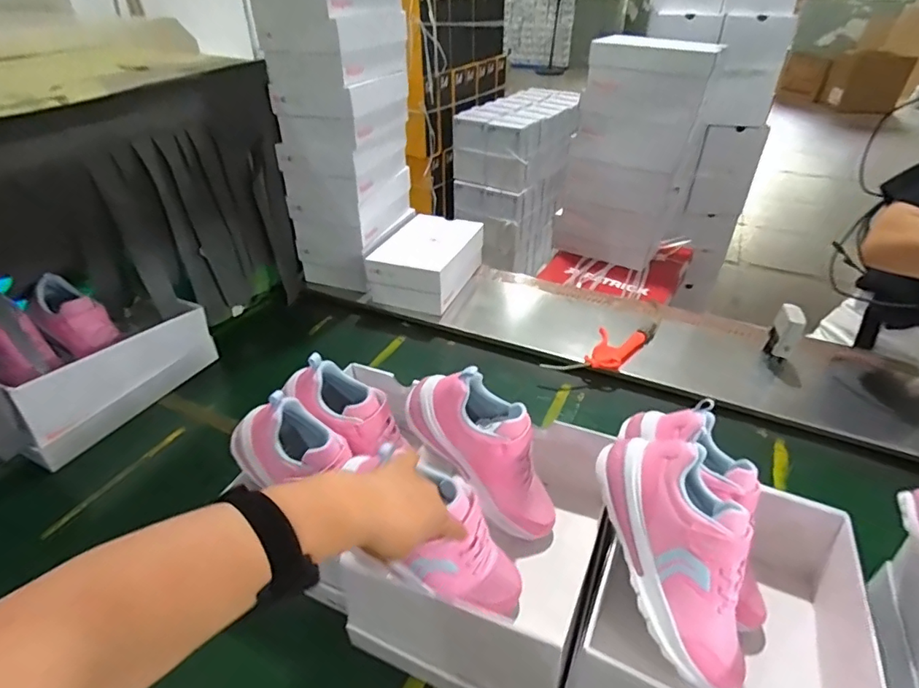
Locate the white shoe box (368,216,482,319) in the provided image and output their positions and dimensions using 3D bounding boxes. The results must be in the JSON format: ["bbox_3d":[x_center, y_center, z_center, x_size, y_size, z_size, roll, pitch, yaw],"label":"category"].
[{"bbox_3d":[-0.070,-0.184,1.142,0.175,0.099,0.263,11,37,18],"label":"white shoe box"}]

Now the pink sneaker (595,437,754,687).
[{"bbox_3d":[0.222,0.203,0.503,0.108,0.082,0.230,-12,78,-17],"label":"pink sneaker"}]

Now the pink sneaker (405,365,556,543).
[{"bbox_3d":[0.045,0.132,0.629,0.242,0.105,0.094,53,48,-3],"label":"pink sneaker"}]

